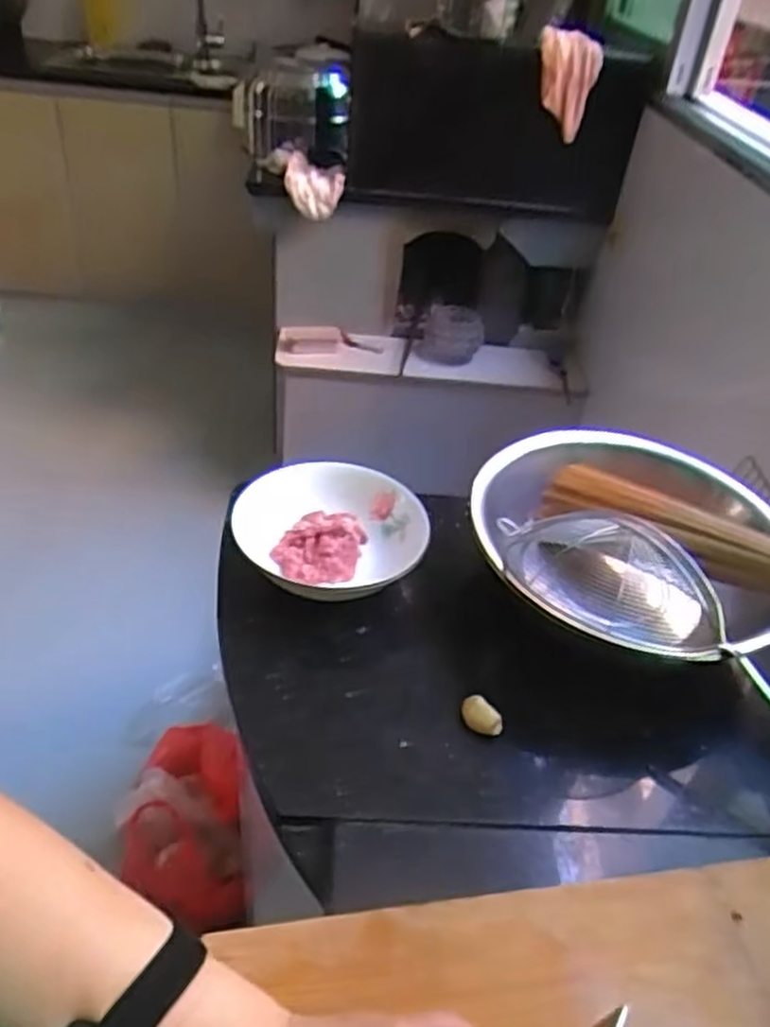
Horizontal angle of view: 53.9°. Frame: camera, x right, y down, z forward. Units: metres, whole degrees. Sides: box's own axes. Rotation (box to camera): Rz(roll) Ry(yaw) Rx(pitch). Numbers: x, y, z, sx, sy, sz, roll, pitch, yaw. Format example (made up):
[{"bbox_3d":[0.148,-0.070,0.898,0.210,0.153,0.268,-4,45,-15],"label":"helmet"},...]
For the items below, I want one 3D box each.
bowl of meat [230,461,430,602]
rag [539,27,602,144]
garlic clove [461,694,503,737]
[{"bbox_3d":[-0.048,0.022,0.691,0.165,0.056,0.160,4,39,-3],"label":"bowl of meat"},{"bbox_3d":[0.340,-0.812,1.436,0.113,0.175,0.069,11,39,5],"label":"rag"},{"bbox_3d":[0.073,0.157,0.580,0.017,0.020,0.034,-24,48,-32],"label":"garlic clove"}]

